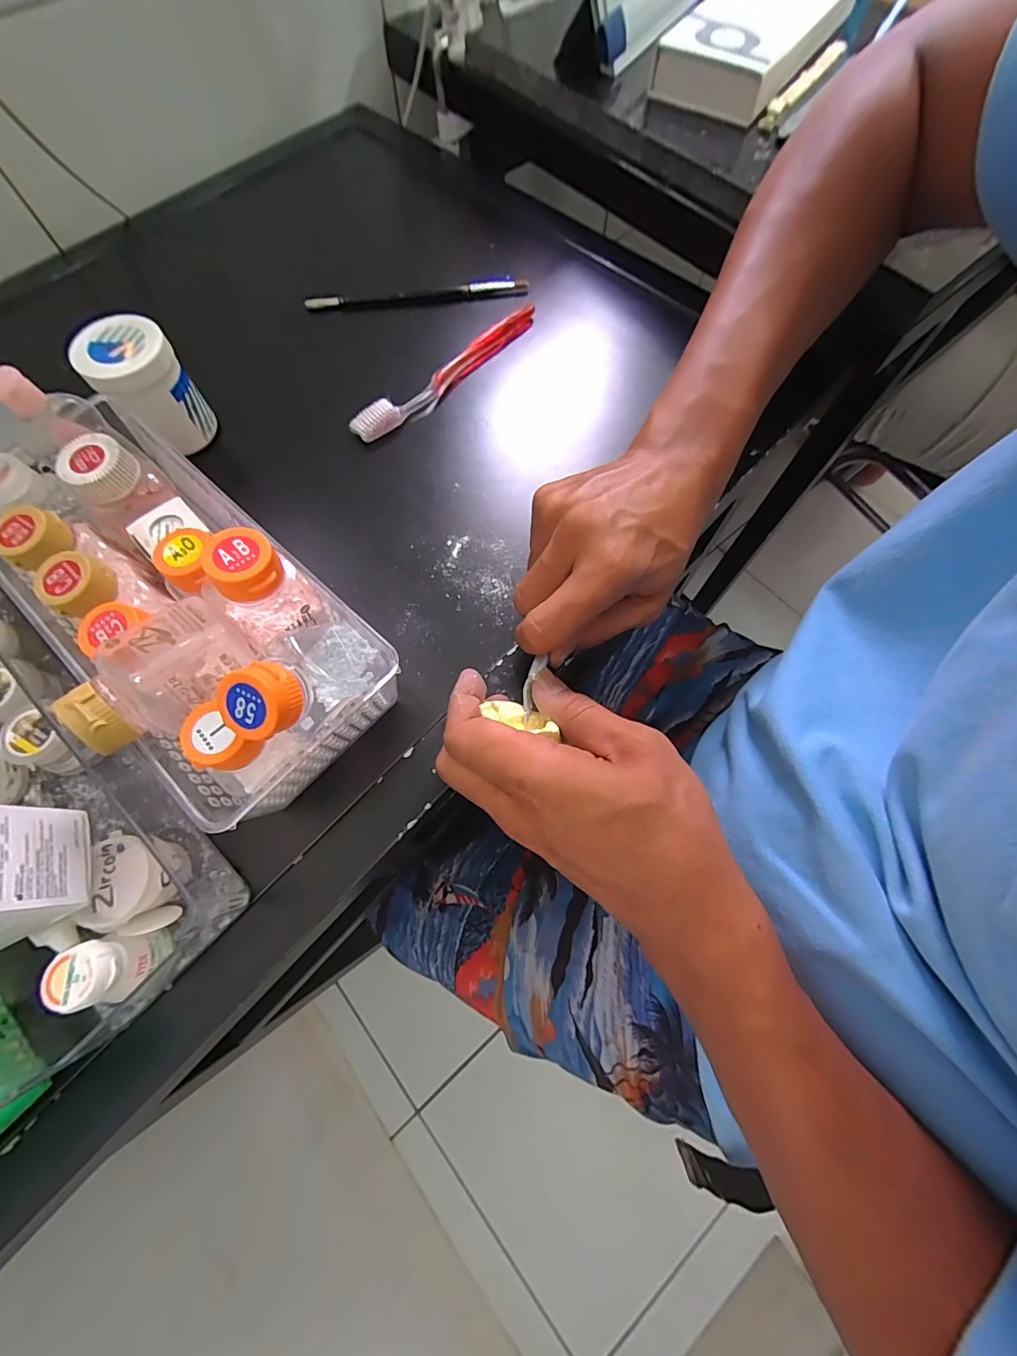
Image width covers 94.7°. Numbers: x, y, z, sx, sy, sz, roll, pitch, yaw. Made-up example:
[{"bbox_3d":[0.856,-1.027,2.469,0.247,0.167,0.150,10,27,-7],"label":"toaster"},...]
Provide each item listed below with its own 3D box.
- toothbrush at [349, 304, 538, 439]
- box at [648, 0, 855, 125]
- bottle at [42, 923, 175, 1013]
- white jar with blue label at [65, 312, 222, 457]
[{"bbox_3d":[-0.045,-0.248,0.378,0.018,0.018,0.193,42,75,14],"label":"toothbrush"},{"bbox_3d":[0.210,-0.534,0.387,0.093,0.038,0.220,32,73,11],"label":"box"},{"bbox_3d":[-0.178,0.131,0.214,0.029,0.043,0.026,-11,70,-4],"label":"bottle"},{"bbox_3d":[-0.245,-0.197,0.323,0.053,0.068,0.050,0,69,0],"label":"white jar with blue label"}]

